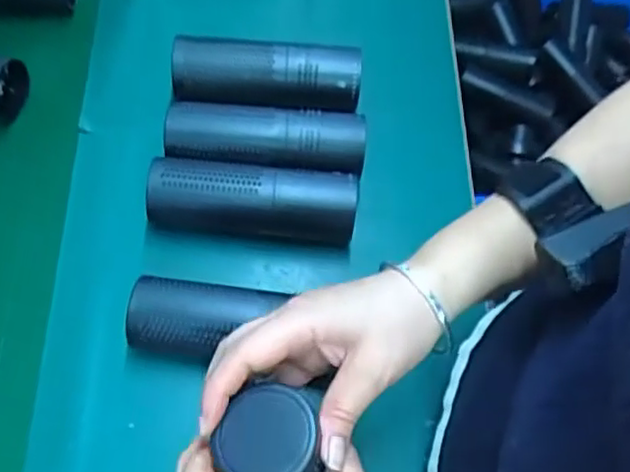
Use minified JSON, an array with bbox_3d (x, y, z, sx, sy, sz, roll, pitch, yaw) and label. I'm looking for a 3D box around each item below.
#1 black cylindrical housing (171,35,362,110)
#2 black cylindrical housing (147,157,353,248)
[{"bbox_3d":[-0.043,-0.138,0.598,0.164,0.047,0.064,0,63,-3],"label":"black cylindrical housing"},{"bbox_3d":[-0.050,-0.026,0.545,0.162,0.058,0.048,6,63,0],"label":"black cylindrical housing"}]

